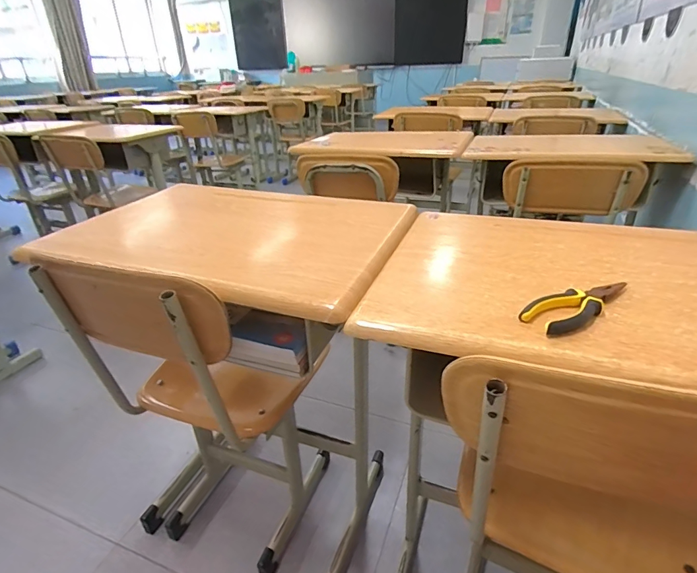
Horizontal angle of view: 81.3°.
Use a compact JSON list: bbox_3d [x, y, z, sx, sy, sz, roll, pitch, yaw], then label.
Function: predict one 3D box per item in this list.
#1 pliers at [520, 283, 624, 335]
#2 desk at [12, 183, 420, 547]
[{"bbox_3d":[0.264,0.017,0.463,0.152,0.015,0.052,-19,33,-27],"label":"pliers"},{"bbox_3d":[-0.172,0.219,0.904,0.548,0.747,0.408,10,31,21],"label":"desk"}]

